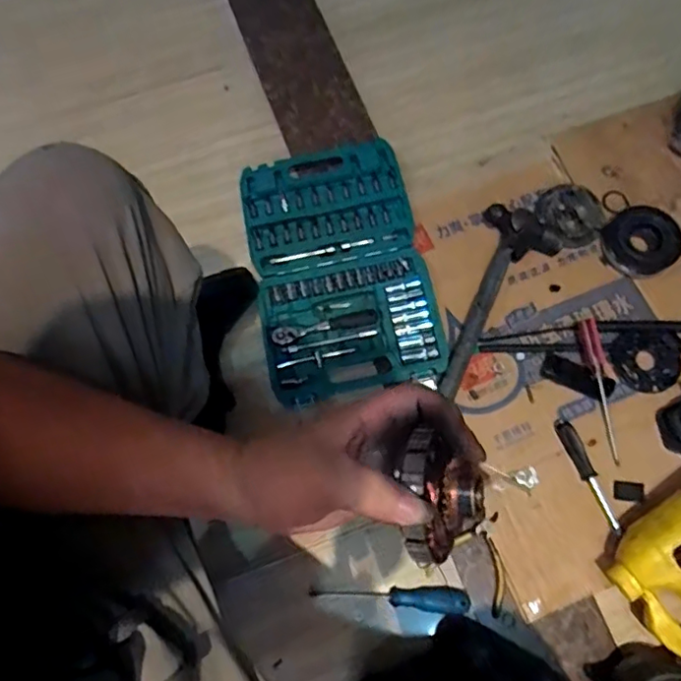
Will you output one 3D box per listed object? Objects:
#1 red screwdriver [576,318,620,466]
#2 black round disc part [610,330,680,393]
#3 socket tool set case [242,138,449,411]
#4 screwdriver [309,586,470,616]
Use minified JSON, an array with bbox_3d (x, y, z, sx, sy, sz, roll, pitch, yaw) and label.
[{"bbox_3d":[0.362,0.066,0.798,0.024,0.025,0.199,-8,71,-2],"label":"red screwdriver"},{"bbox_3d":[0.433,0.029,0.819,0.098,0.006,0.087,-2,71,1],"label":"black round disc part"},{"bbox_3d":[-0.003,-0.116,0.873,0.249,0.041,0.414,-10,71,-2],"label":"socket tool set case"},{"bbox_3d":[0.062,0.321,0.726,0.194,0.022,0.030,2,71,2],"label":"screwdriver"}]

